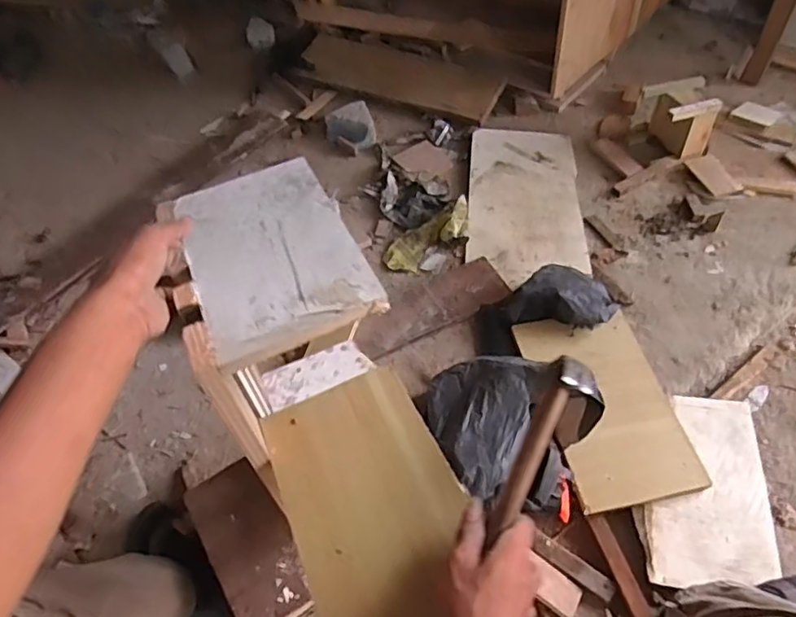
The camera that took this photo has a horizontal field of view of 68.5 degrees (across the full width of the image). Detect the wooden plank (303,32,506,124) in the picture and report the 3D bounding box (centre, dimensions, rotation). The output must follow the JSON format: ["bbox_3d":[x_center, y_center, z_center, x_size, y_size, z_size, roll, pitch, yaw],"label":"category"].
[{"bbox_3d":[-0.019,-0.700,1.749,0.664,0.018,0.201,25,61,21],"label":"wooden plank"}]

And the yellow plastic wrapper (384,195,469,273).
[{"bbox_3d":[0.076,-0.171,1.350,0.244,0.046,0.114,-36,59,-19],"label":"yellow plastic wrapper"}]

